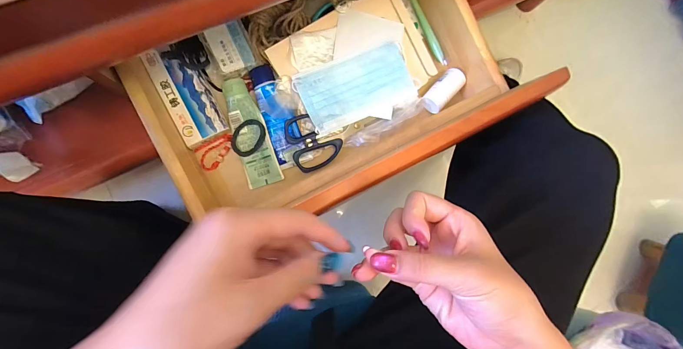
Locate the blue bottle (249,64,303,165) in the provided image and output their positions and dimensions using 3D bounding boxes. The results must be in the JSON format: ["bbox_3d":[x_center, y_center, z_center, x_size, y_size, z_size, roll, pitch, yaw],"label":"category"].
[{"bbox_3d":[-0.095,-0.090,0.437,0.043,0.029,0.138,-19,88,-9],"label":"blue bottle"}]

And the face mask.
[{"bbox_3d":[0.025,-0.133,0.443,0.174,0.012,0.089,-22,88,-9],"label":"face mask"}]

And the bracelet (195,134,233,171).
[{"bbox_3d":[-0.181,-0.032,0.433,0.055,0.014,0.039,-23,88,-9],"label":"bracelet"}]

